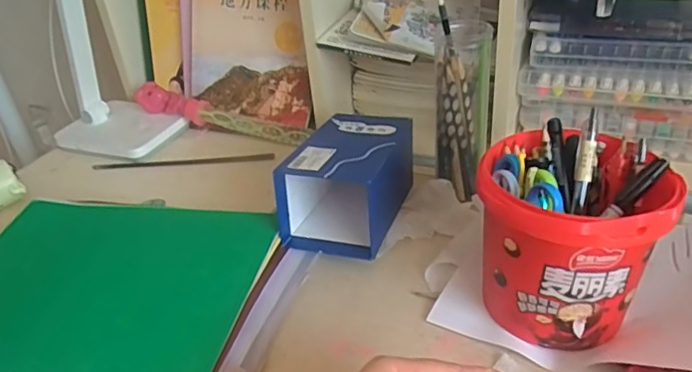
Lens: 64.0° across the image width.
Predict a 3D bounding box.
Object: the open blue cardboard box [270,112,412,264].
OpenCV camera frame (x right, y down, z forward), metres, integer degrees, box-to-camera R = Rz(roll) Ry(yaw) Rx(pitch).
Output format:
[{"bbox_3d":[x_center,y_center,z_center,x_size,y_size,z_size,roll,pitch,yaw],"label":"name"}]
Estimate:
[{"bbox_3d":[0.004,-0.008,0.552,0.094,0.090,0.154,7,35,18],"label":"open blue cardboard box"}]

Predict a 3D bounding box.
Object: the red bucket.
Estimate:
[{"bbox_3d":[0.166,0.040,0.416,0.115,0.128,0.123,-3,33,2],"label":"red bucket"}]

